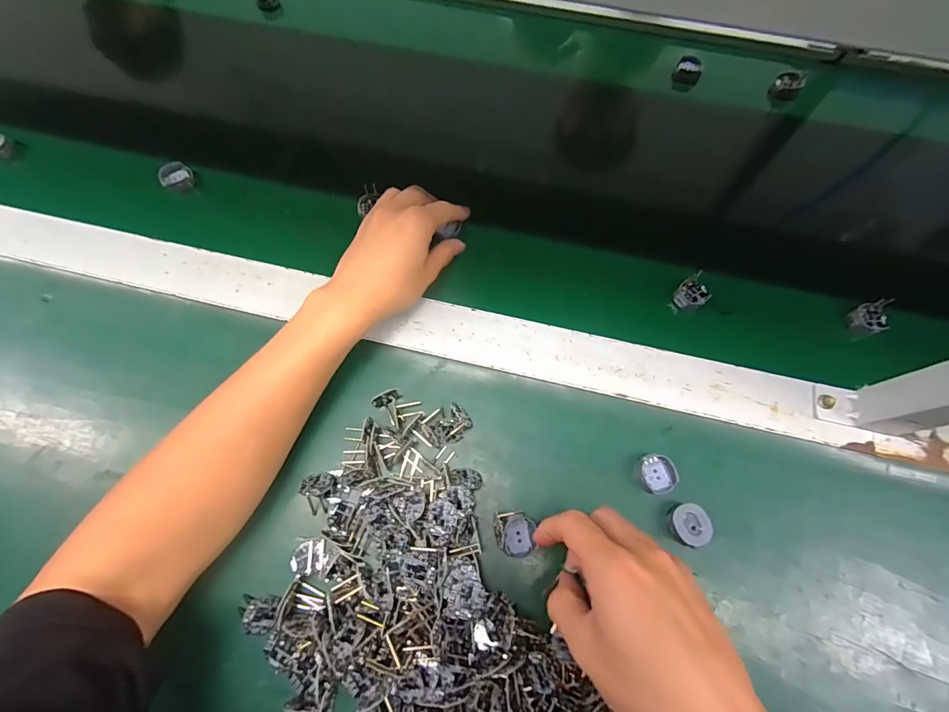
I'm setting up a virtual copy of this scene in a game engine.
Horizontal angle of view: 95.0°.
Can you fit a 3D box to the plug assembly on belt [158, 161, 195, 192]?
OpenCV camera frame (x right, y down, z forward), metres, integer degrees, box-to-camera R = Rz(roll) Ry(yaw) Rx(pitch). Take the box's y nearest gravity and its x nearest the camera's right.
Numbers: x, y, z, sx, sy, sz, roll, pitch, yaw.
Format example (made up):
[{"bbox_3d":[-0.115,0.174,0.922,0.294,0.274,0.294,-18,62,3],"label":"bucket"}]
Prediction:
[{"bbox_3d":[-0.298,-0.178,0.438,0.029,0.024,0.023,-37,74,-13],"label":"plug assembly on belt"}]

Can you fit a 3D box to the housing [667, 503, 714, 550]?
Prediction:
[{"bbox_3d":[0.154,0.121,0.311,0.025,0.014,0.029,-13,70,-5],"label":"housing"}]

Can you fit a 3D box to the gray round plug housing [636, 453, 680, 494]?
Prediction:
[{"bbox_3d":[0.137,0.088,0.327,0.027,0.009,0.028,0,69,0],"label":"gray round plug housing"}]

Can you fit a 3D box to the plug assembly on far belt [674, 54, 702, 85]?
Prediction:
[{"bbox_3d":[0.242,-0.322,0.493,0.027,0.019,0.030,24,71,9],"label":"plug assembly on far belt"}]

